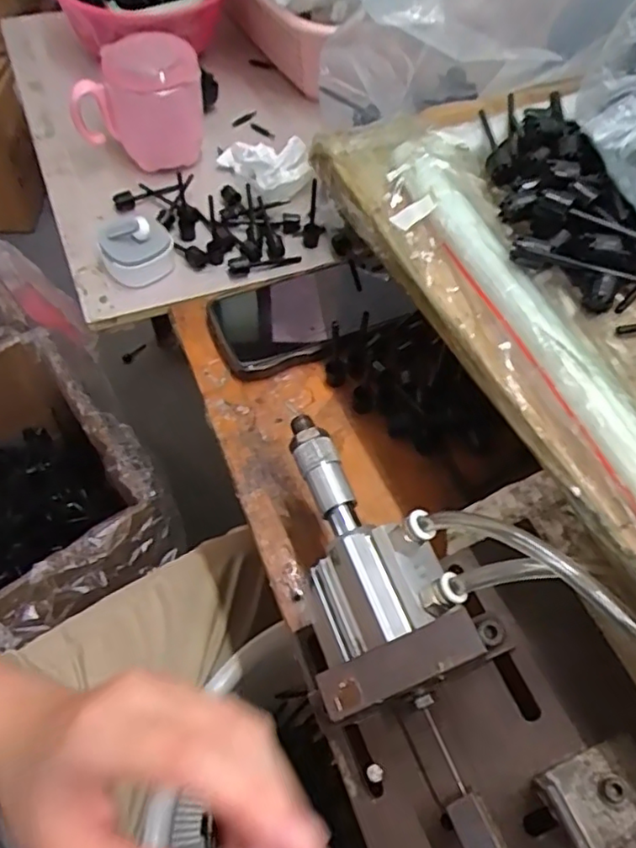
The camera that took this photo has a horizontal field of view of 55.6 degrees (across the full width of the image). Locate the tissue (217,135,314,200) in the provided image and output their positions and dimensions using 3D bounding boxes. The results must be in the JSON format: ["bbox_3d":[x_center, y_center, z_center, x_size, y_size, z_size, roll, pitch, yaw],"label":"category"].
[{"bbox_3d":[-0.044,-0.239,0.547,0.067,0.033,0.077,-22,62,-17],"label":"tissue"}]

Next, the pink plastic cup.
[{"bbox_3d":[-0.159,-0.279,0.537,0.109,0.099,0.071,-11,59,-11],"label":"pink plastic cup"}]

